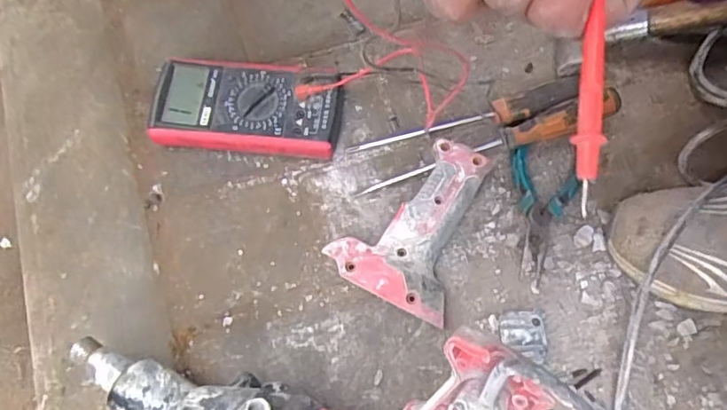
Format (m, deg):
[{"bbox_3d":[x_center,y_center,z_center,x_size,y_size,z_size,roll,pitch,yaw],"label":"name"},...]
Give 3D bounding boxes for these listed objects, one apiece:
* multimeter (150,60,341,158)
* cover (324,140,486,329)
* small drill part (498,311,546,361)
[{"bbox_3d":[-0.114,-0.094,0.535,0.184,0.040,0.090,5,71,4],"label":"multimeter"},{"bbox_3d":[0.046,0.014,0.490,0.113,0.041,0.154,25,70,10],"label":"cover"},{"bbox_3d":[0.135,0.111,0.466,0.038,0.011,0.040,-3,67,-1],"label":"small drill part"}]

